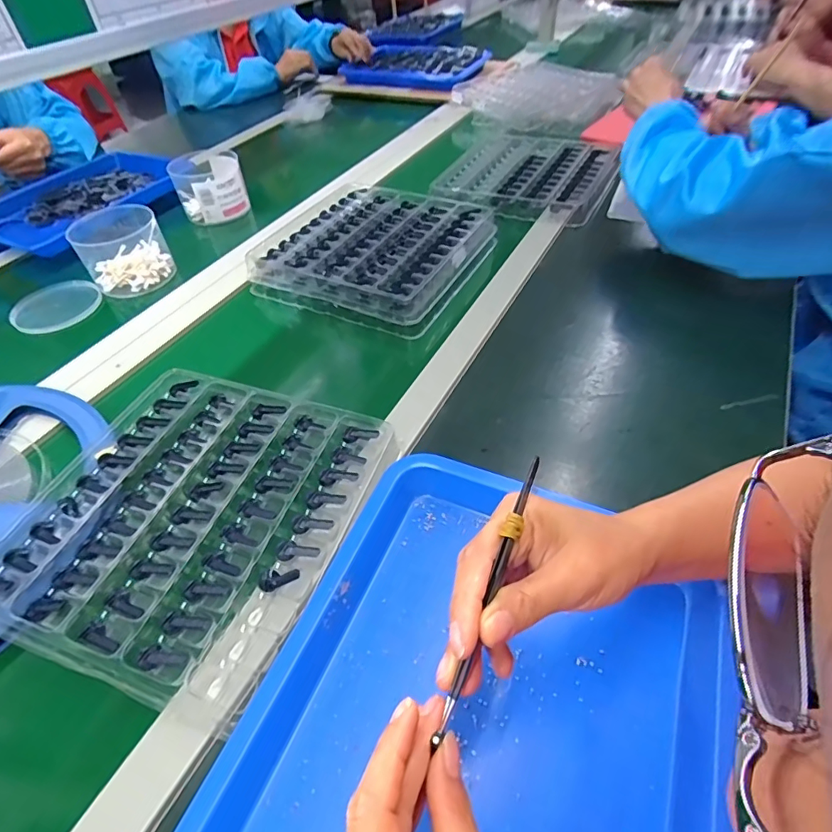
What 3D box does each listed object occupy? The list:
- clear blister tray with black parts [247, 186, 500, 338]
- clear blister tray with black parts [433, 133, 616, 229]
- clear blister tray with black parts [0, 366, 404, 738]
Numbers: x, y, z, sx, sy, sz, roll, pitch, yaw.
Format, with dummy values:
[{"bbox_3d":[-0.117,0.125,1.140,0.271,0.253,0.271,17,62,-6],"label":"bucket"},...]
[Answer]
[{"bbox_3d":[-0.055,-0.228,0.678,0.259,0.052,0.255,19,52,21],"label":"clear blister tray with black parts"},{"bbox_3d":[0.193,-0.424,0.850,0.272,0.029,0.299,18,52,20],"label":"clear blister tray with black parts"},{"bbox_3d":[-0.185,0.075,0.408,0.267,0.027,0.257,15,51,18],"label":"clear blister tray with black parts"}]

